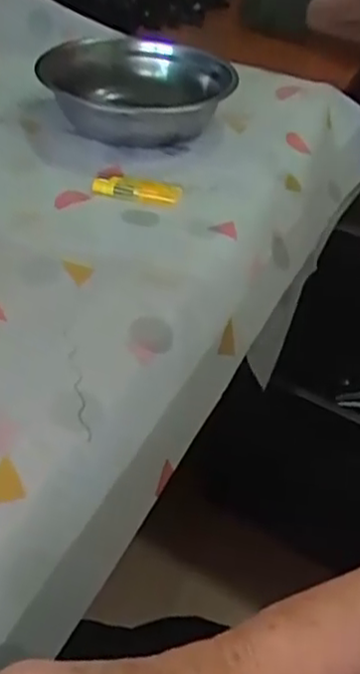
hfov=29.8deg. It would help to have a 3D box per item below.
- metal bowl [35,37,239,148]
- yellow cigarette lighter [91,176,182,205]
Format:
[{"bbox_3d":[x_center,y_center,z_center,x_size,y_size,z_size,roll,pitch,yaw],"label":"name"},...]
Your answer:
[{"bbox_3d":[-0.047,-0.281,0.761,0.203,0.064,0.203,4,40,-3],"label":"metal bowl"},{"bbox_3d":[-0.042,-0.137,0.629,0.085,0.015,0.023,12,40,7],"label":"yellow cigarette lighter"}]

